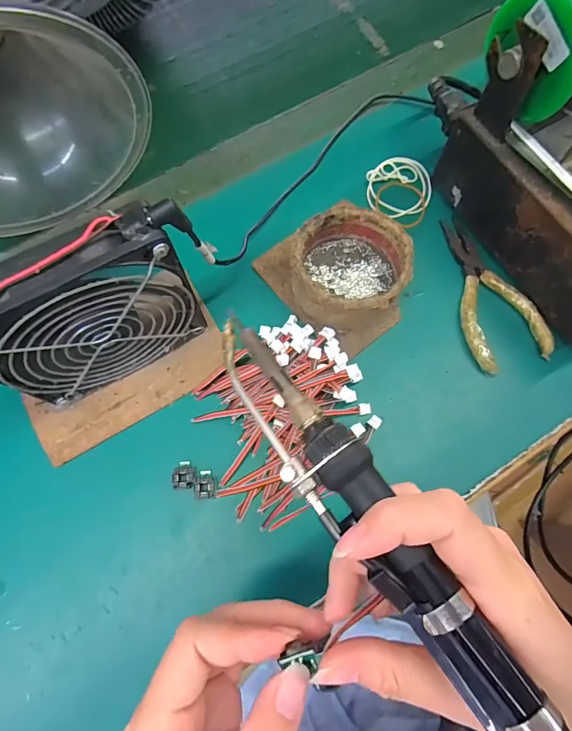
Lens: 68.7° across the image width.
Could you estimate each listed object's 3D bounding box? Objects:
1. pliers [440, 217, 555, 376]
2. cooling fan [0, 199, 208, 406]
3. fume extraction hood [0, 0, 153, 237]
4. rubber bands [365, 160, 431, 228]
[{"bbox_3d":[0.154,-0.060,0.324,0.059,0.013,0.128,-15,74,-6],"label":"pliers"},{"bbox_3d":[-0.109,-0.027,0.249,0.124,0.129,0.030,-32,77,-10],"label":"cooling fan"},{"bbox_3d":[-0.190,-0.168,0.282,0.168,0.146,0.099,-32,77,-10],"label":"fume extraction hood"},{"bbox_3d":[0.096,-0.150,0.355,0.055,0.004,0.062,18,74,4],"label":"rubber bands"}]

